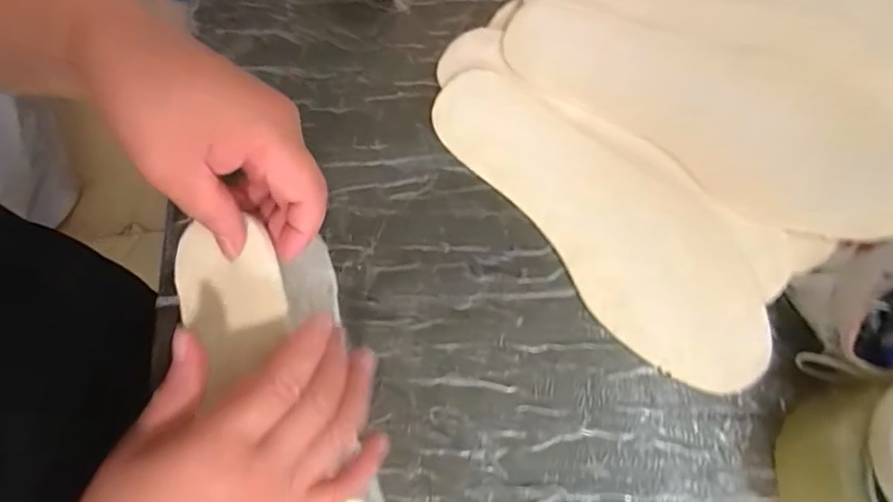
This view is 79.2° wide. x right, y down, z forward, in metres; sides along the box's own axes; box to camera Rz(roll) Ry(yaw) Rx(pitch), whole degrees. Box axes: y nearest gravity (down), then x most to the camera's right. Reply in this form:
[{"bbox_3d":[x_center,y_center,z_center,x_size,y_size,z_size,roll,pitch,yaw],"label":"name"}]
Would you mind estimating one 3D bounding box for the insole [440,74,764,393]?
[{"bbox_3d":[0.102,-0.027,0.366,0.091,0.017,0.269,-38,75,-9],"label":"insole"}]

